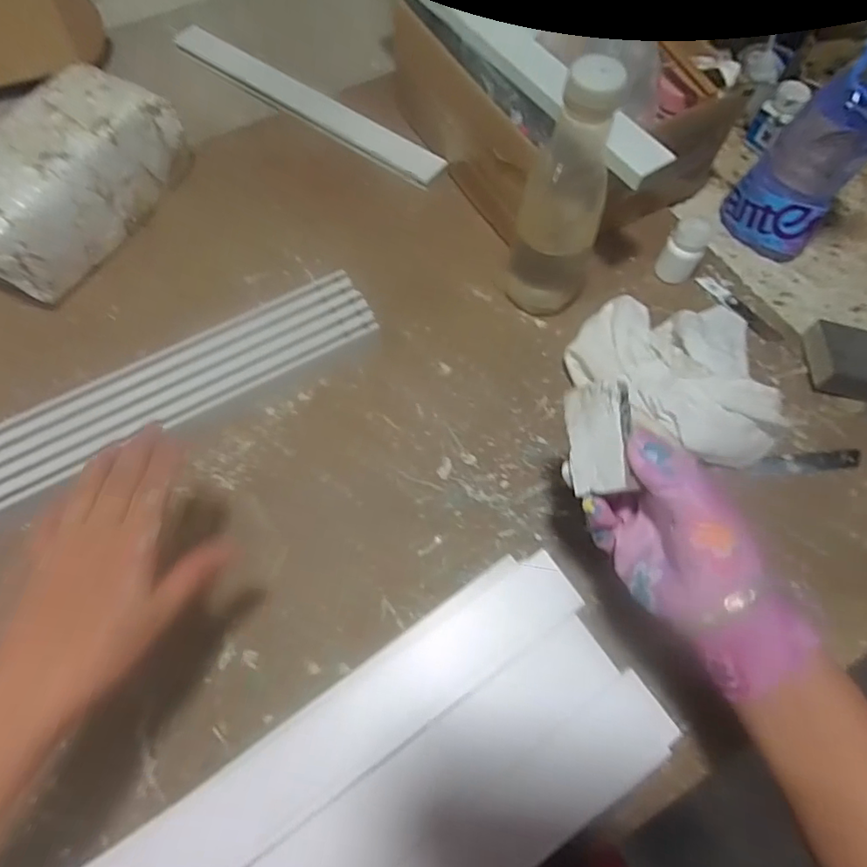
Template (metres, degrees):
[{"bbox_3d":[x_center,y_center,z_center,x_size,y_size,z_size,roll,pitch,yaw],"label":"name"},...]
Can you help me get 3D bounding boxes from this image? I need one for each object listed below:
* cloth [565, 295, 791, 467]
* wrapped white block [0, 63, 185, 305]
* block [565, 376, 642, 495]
[{"bbox_3d":[0.219,-0.057,0.494,0.182,0.040,0.173,3,67,2],"label":"cloth"},{"bbox_3d":[-0.372,-0.253,0.542,0.102,0.108,0.239,26,70,11],"label":"wrapped white block"},{"bbox_3d":[0.107,0.003,0.340,0.039,0.013,0.070,-13,74,44],"label":"block"}]

